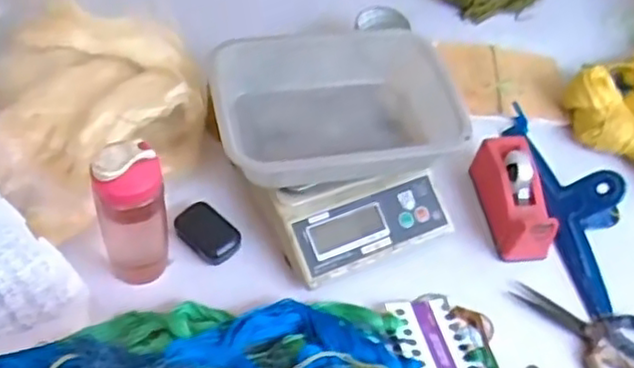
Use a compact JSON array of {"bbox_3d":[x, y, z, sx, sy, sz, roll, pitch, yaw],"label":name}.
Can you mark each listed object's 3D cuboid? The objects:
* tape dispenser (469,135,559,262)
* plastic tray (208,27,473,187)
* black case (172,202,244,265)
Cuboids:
[{"bbox_3d":[0.247,0.014,0.850,0.067,0.064,0.155,-6,53,-12],"label":"tape dispenser"},{"bbox_3d":[0.014,-0.094,0.825,0.292,0.094,0.205,-9,54,-14],"label":"plastic tray"},{"bbox_3d":[-0.127,0.056,0.792,0.075,0.018,0.053,39,57,21],"label":"black case"}]

